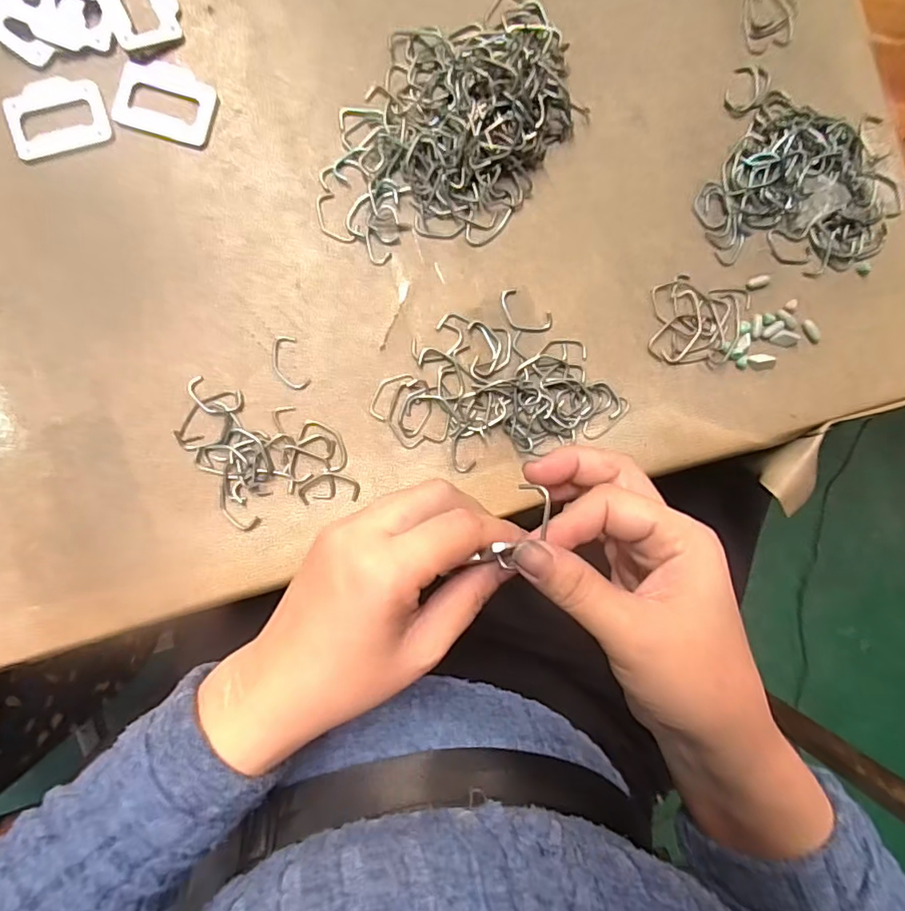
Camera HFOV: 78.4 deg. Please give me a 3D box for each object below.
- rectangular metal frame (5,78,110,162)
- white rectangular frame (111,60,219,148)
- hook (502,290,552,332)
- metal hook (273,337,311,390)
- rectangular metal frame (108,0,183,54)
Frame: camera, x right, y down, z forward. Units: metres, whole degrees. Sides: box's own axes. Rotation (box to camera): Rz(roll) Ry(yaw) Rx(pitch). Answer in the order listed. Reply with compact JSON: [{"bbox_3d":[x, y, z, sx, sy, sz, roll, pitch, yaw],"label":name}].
[{"bbox_3d":[-0.217,-0.186,0.304,0.050,0.004,0.040,-17,91,-4],"label":"rectangular metal frame"},{"bbox_3d":[-0.159,-0.198,0.308,0.052,0.004,0.040,16,88,-4],"label":"white rectangular frame"},{"bbox_3d":[0.042,-0.082,0.324,0.034,0.004,0.020,33,87,-4],"label":"hook"},{"bbox_3d":[-0.093,-0.052,0.315,0.017,0.004,0.032,-20,91,-4],"label":"metal hook"},{"bbox_3d":[-0.173,-0.250,0.301,0.037,0.010,0.051,-25,92,-4],"label":"rectangular metal frame"}]

